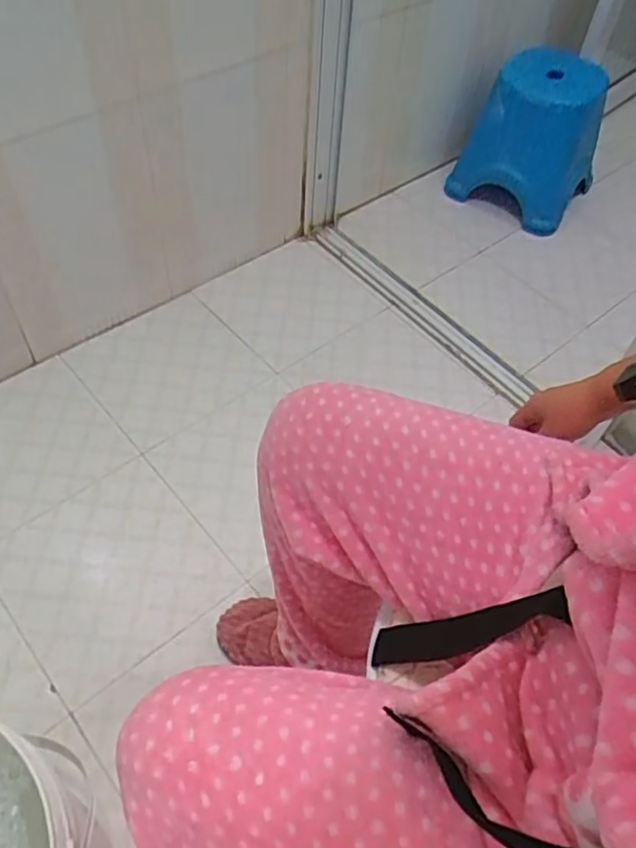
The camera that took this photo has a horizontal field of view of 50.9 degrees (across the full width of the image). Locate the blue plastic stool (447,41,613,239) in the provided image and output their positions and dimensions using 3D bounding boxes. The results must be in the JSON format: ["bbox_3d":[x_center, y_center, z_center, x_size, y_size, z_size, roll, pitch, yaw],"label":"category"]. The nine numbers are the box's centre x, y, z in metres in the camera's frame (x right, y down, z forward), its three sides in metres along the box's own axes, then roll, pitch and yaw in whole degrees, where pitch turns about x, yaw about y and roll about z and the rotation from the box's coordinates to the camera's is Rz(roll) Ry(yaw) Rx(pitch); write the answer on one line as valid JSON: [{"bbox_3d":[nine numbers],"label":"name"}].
[{"bbox_3d":[0.520,-0.683,1.589,0.290,0.283,0.327,26,57,15],"label":"blue plastic stool"}]

